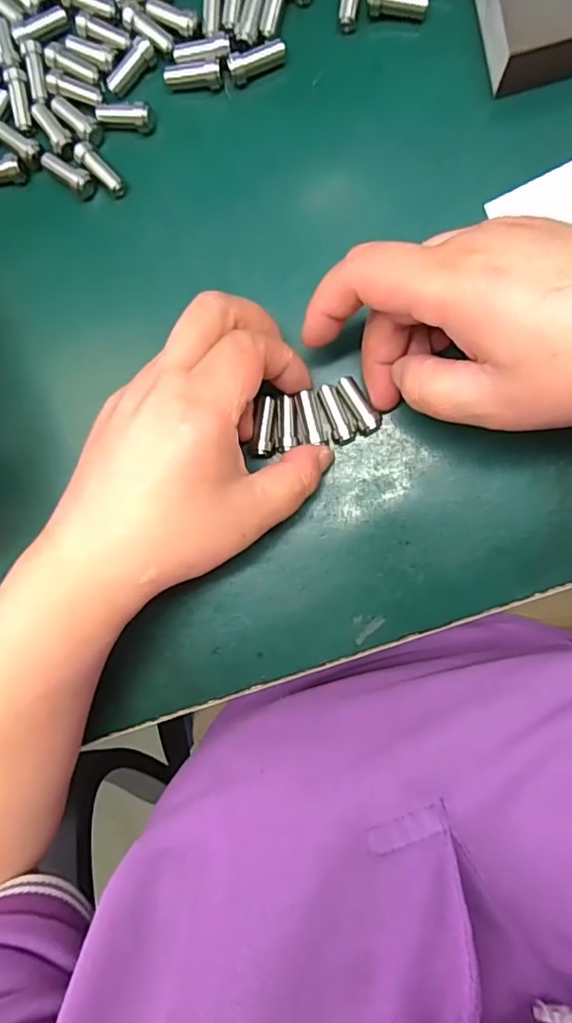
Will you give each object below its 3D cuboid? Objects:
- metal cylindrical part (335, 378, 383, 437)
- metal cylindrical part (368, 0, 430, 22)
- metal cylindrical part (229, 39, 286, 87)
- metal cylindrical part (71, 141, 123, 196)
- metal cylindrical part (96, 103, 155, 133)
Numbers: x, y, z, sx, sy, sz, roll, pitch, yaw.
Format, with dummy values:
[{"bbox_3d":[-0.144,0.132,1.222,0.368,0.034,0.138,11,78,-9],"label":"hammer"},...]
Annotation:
[{"bbox_3d":[0.033,-0.048,0.253,0.010,0.012,0.028,-30,85,6],"label":"metal cylindrical part"},{"bbox_3d":[0.050,-0.225,0.246,0.026,0.010,0.009,8,93,5],"label":"metal cylindrical part"},{"bbox_3d":[-0.013,-0.206,0.252,0.027,0.008,0.009,-24,90,6],"label":"metal cylindrical part"},{"bbox_3d":[-0.088,-0.161,0.261,0.009,0.009,0.026,-41,88,6],"label":"metal cylindrical part"},{"bbox_3d":[-0.075,-0.185,0.258,0.029,0.009,0.008,10,93,5],"label":"metal cylindrical part"}]

